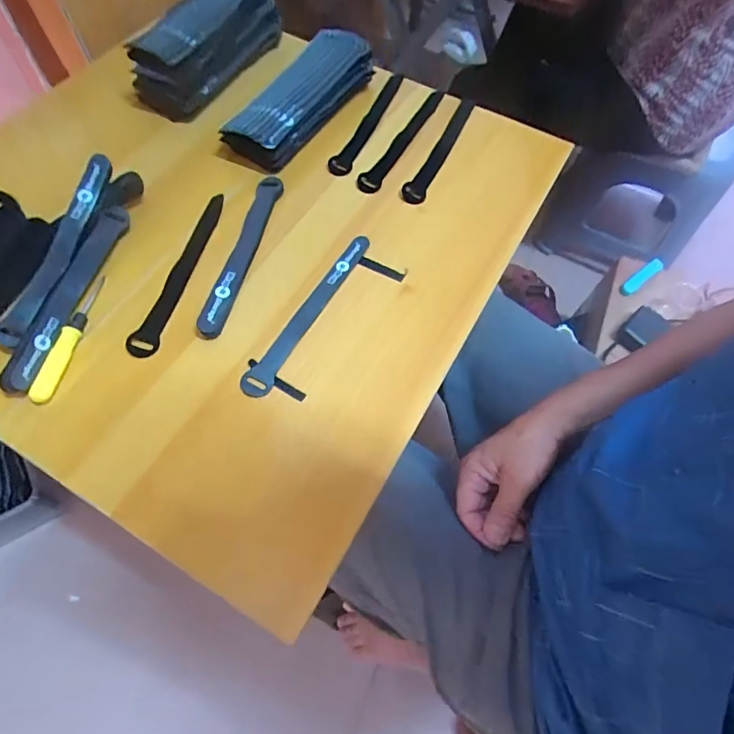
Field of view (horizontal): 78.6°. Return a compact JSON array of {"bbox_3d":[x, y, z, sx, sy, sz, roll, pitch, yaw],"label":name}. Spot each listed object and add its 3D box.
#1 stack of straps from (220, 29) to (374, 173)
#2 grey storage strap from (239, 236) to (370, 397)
[{"bbox_3d":[-0.076,-0.309,0.523,0.073,0.056,0.202,30,66,12],"label":"stack of straps"},{"bbox_3d":[-0.056,-0.054,0.425,0.027,0.005,0.192,26,68,14],"label":"grey storage strap"}]

